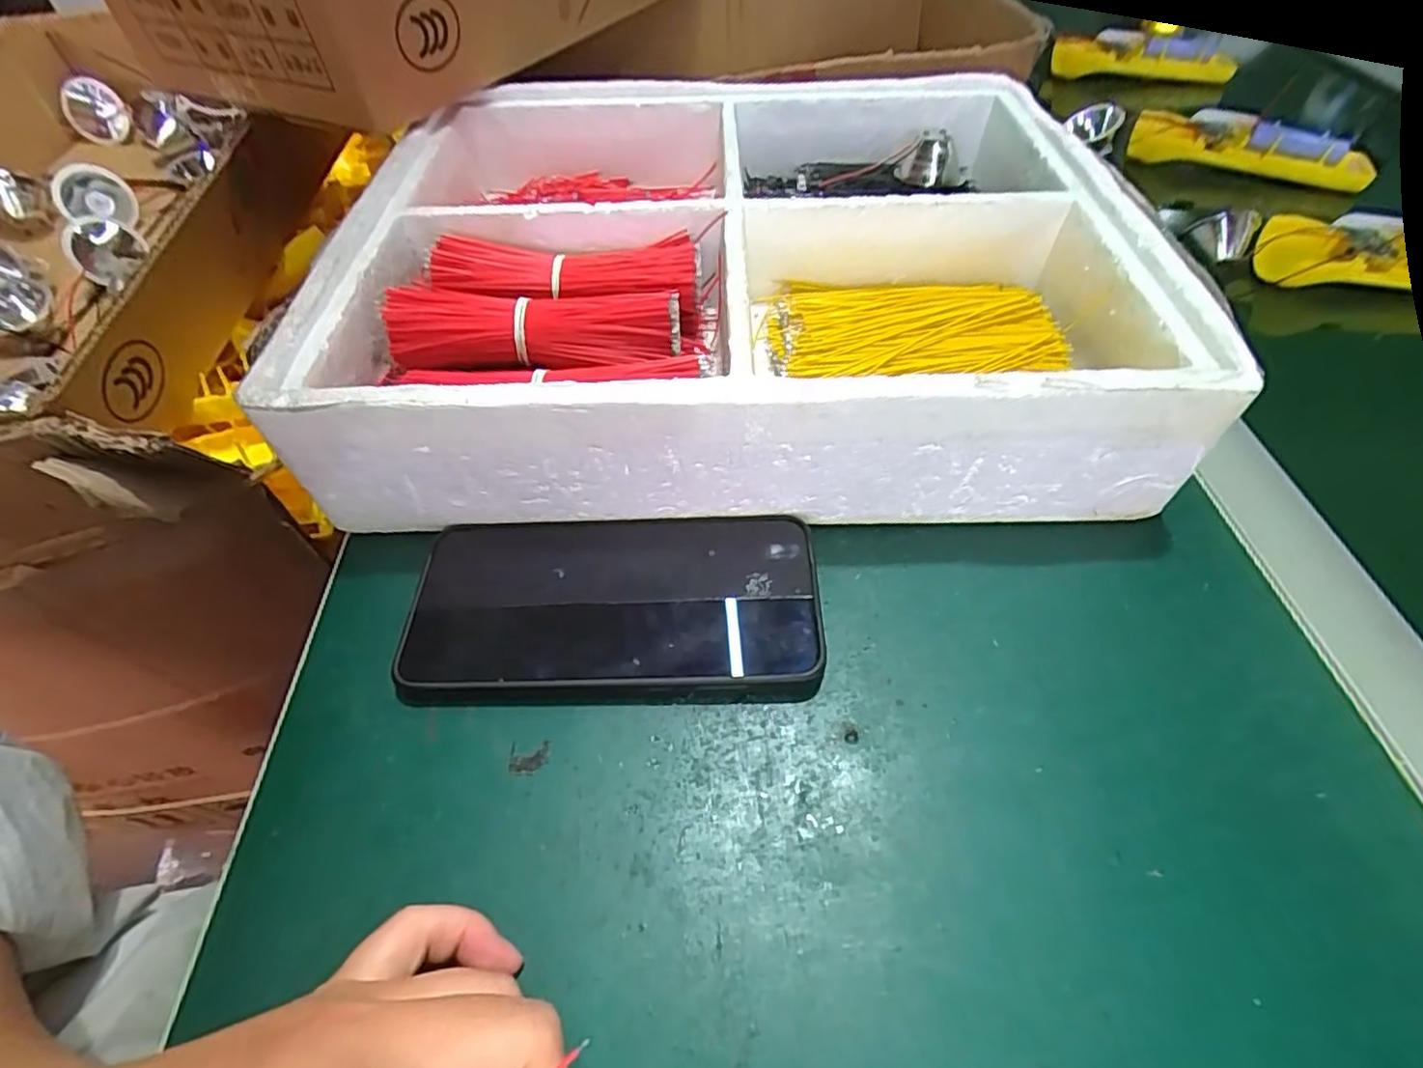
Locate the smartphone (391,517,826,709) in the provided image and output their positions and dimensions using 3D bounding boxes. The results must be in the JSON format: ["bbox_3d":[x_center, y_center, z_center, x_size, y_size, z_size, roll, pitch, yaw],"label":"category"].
[{"bbox_3d":[-0.041,0.029,0.274,0.166,0.014,0.082,-1,52,1],"label":"smartphone"}]

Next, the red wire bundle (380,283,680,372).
[{"bbox_3d":[-0.082,-0.098,0.309,0.132,0.027,0.032,-3,52,0],"label":"red wire bundle"}]

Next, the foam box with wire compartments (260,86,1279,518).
[{"bbox_3d":[0.008,-0.145,0.363,0.362,0.084,0.308,-2,52,1],"label":"foam box with wire compartments"}]

